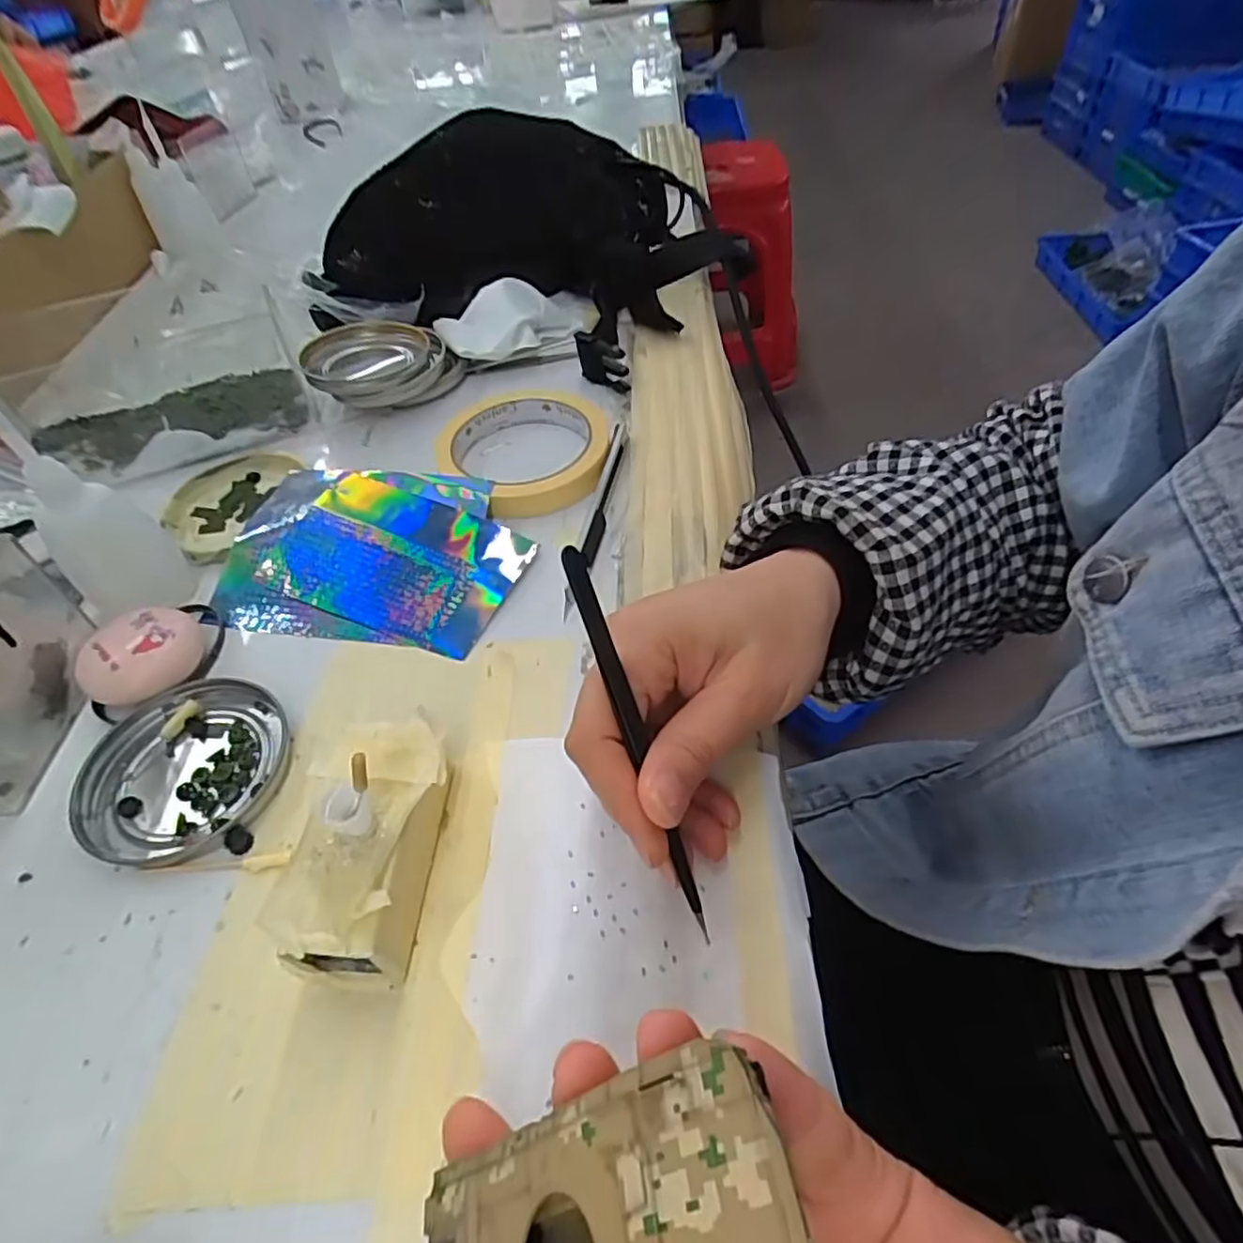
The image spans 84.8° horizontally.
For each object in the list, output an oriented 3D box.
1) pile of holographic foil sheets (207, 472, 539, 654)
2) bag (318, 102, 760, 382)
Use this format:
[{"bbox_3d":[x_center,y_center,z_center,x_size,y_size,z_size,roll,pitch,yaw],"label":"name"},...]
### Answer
[{"bbox_3d":[-0.123,-0.037,0.342,0.149,0.015,0.103,6,52,10],"label":"pile of holographic foil sheets"},{"bbox_3d":[-0.055,-0.289,0.492,0.264,0.085,0.183,28,58,25],"label":"bag"}]

